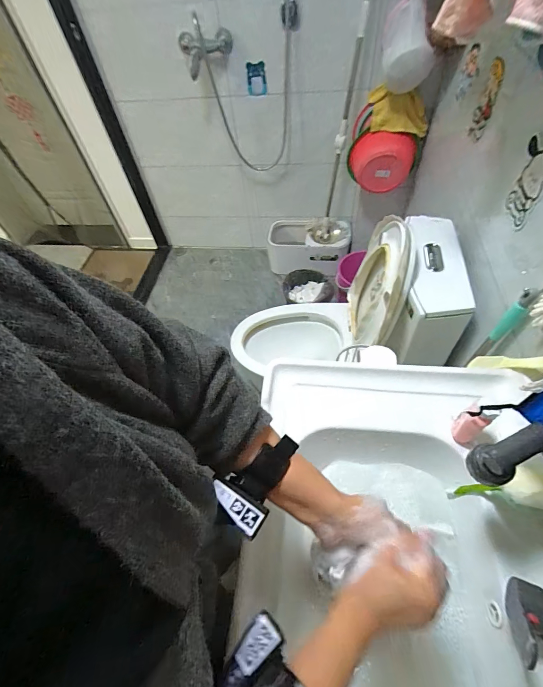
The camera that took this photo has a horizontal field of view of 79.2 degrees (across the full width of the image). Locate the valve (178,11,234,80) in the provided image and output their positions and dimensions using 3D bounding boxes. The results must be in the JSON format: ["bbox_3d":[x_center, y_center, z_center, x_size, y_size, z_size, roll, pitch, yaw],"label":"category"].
[{"bbox_3d":[-0.241,-1.103,1.213,0.184,0.168,0.097,-17,55,-7],"label":"valve"}]

